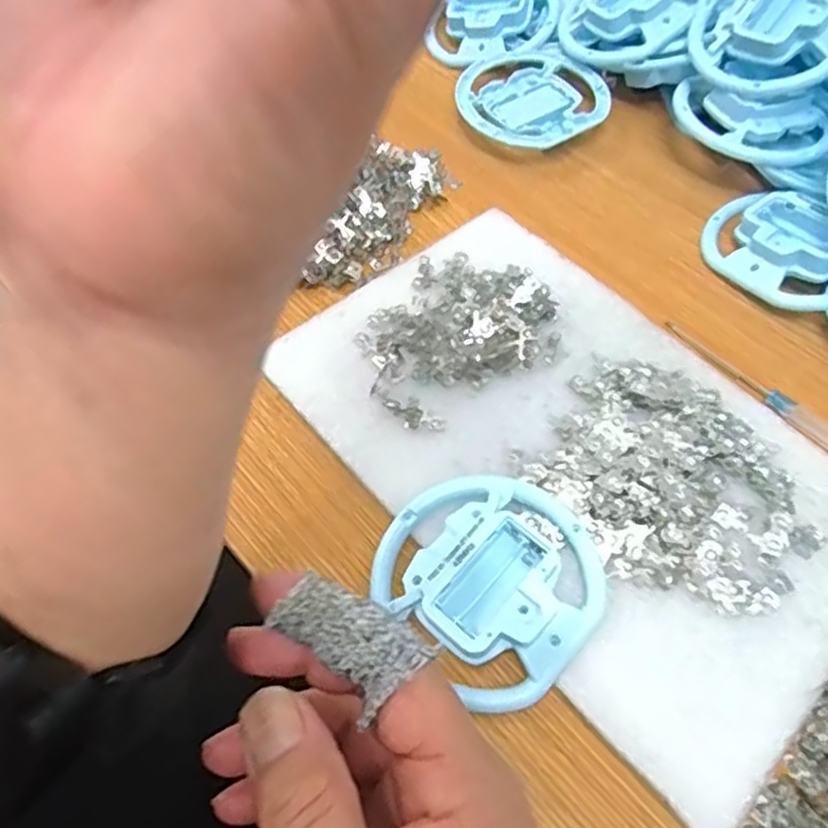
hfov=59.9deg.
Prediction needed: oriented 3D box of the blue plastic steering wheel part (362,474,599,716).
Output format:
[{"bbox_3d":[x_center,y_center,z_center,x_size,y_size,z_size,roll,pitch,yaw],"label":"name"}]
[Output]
[{"bbox_3d":[0.036,0.070,0.323,0.090,0.021,0.097,-40,67,-19],"label":"blue plastic steering wheel part"}]

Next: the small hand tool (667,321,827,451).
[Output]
[{"bbox_3d":[0.187,-0.015,0.389,0.015,0.010,0.117,-35,66,-17],"label":"small hand tool"}]

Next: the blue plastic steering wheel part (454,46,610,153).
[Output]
[{"bbox_3d":[0.081,-0.221,0.509,0.102,0.020,0.099,-1,61,1],"label":"blue plastic steering wheel part"}]

